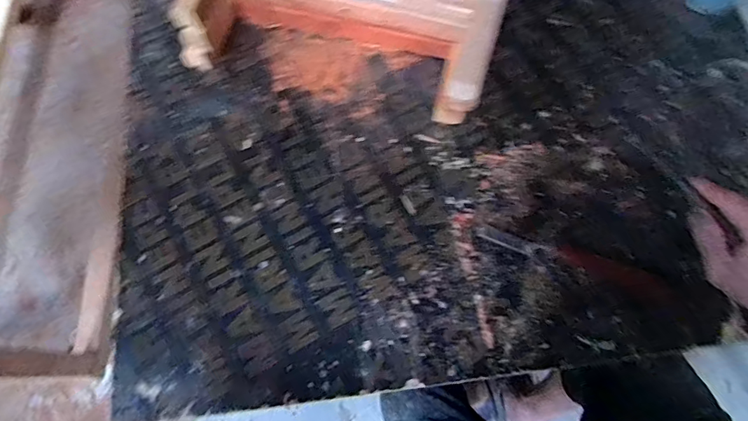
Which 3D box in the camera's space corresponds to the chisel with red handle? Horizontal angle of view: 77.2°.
[{"bbox_3d":[0.209,0.050,0.490,0.197,0.015,0.028,22,73,9],"label":"chisel with red handle"}]

